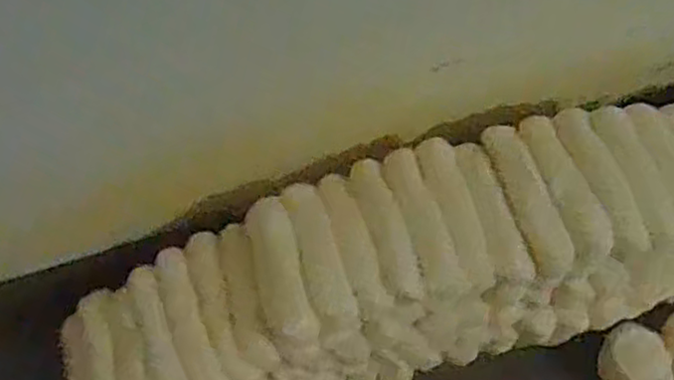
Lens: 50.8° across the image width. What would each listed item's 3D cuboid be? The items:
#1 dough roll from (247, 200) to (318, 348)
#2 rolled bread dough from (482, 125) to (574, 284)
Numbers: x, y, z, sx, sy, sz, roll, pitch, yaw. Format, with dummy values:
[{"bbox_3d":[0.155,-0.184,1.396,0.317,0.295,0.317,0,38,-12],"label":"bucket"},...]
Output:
[{"bbox_3d":[-0.042,0.053,0.504,0.030,0.023,0.110,-15,60,-5],"label":"dough roll"},{"bbox_3d":[0.135,0.005,0.521,0.029,0.037,0.119,-14,60,-5],"label":"rolled bread dough"}]

